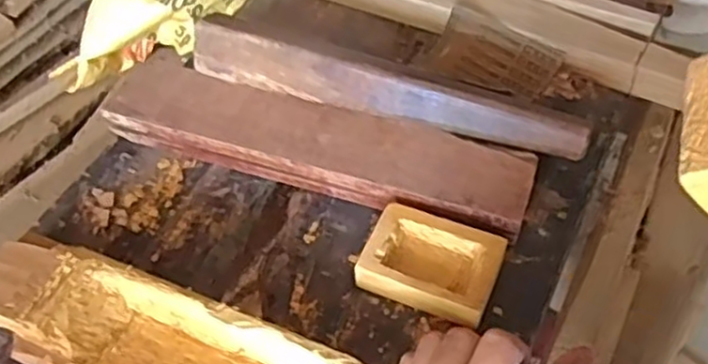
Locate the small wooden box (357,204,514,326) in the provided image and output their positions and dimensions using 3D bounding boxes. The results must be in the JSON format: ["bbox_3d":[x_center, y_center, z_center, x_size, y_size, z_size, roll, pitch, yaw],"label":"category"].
[{"bbox_3d":[0.056,0.058,0.513,0.093,0.024,0.067,20,55,18],"label":"small wooden box"}]

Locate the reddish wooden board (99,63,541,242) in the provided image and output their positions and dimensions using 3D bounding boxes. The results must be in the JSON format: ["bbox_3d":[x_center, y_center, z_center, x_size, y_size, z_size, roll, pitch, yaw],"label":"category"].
[{"bbox_3d":[-0.035,-0.033,0.585,0.355,0.032,0.070,16,54,15],"label":"reddish wooden board"}]

